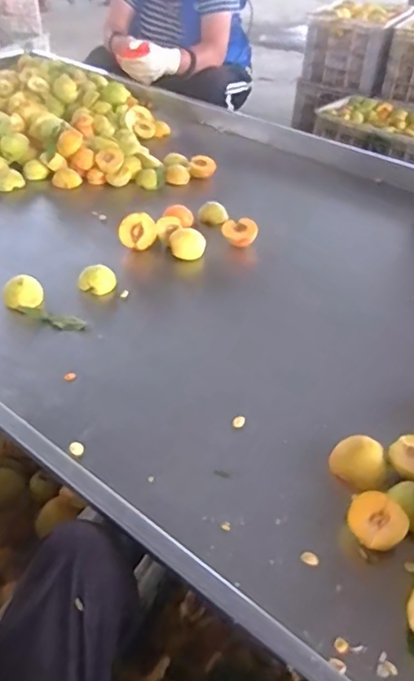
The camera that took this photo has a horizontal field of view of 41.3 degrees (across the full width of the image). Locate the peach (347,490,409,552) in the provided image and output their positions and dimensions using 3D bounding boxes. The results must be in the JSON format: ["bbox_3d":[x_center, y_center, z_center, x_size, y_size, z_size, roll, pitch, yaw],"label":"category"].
[{"bbox_3d":[0.181,0.196,0.592,0.063,0.025,0.061,2,40,-2],"label":"peach"}]

